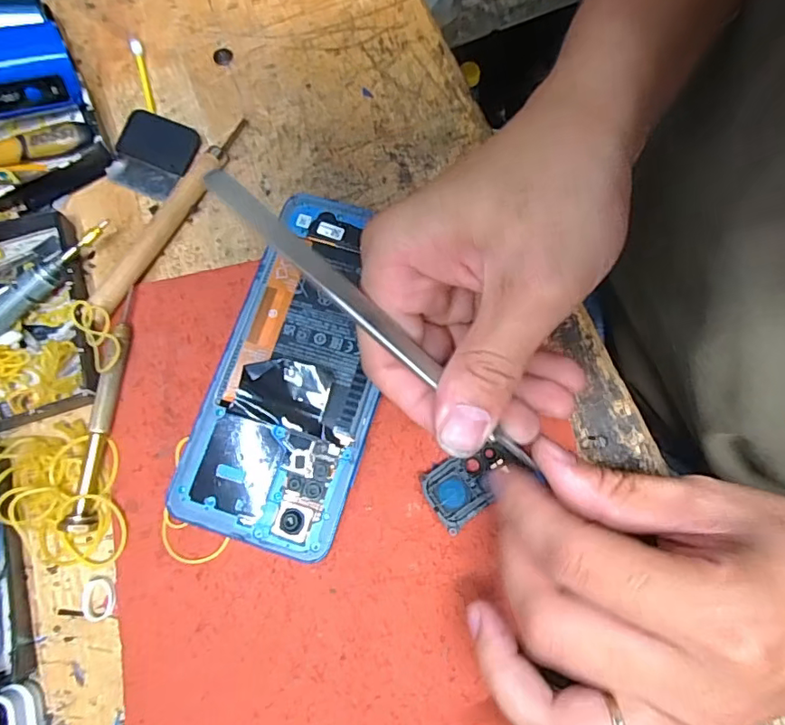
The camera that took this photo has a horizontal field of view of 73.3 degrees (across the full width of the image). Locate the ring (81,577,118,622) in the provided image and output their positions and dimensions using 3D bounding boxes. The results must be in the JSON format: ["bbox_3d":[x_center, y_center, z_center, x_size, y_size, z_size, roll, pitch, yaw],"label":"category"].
[{"bbox_3d":[-0.123,0.099,0.220,0.015,0.004,0.015,0,75,1],"label":"ring"}]

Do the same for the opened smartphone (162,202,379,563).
[{"bbox_3d":[-0.043,0.000,0.235,0.075,0.014,0.155,14,76,5],"label":"opened smartphone"}]

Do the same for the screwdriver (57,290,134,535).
[{"bbox_3d":[-0.127,0.019,0.233,0.012,0.010,0.107,3,75,2],"label":"screwdriver"}]

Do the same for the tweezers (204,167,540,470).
[{"bbox_3d":[-0.004,-0.012,0.177,0.143,0.004,0.009,42,76,-12],"label":"tweezers"}]

